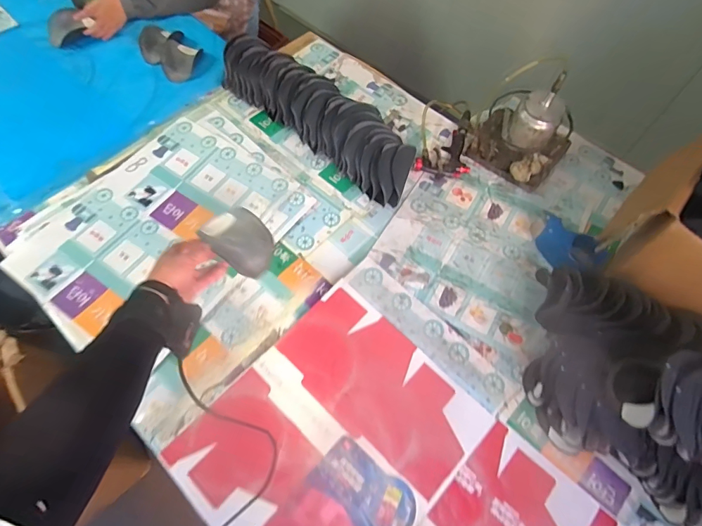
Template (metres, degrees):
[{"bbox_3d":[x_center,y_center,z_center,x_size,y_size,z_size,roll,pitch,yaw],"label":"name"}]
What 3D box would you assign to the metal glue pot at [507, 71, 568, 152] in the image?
[{"bbox_3d":[0.432,-0.345,0.920,0.100,0.156,0.100,0,63,-1],"label":"metal glue pot"}]

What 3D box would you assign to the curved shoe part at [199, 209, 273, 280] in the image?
[{"bbox_3d":[-0.199,-0.042,0.759,0.137,0.040,0.092,42,92,2],"label":"curved shoe part"}]

